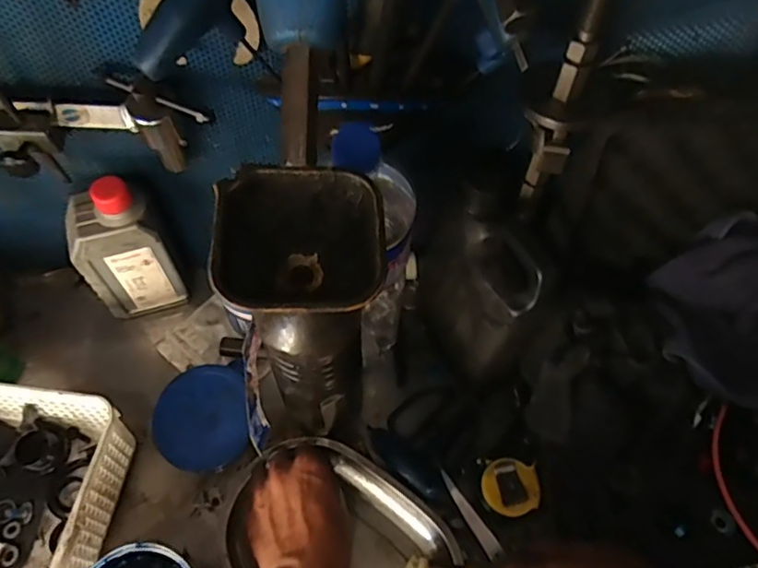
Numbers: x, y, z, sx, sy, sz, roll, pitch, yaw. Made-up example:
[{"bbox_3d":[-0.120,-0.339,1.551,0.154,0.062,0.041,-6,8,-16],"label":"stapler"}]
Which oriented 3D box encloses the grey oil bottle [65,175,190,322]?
[{"bbox_3d":[-0.248,-0.032,0.555,0.085,0.171,0.051,-10,61,-8],"label":"grey oil bottle"}]

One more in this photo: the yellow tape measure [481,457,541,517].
[{"bbox_3d":[0.124,0.195,0.544,0.052,0.033,0.050,-10,61,-8],"label":"yellow tape measure"}]

